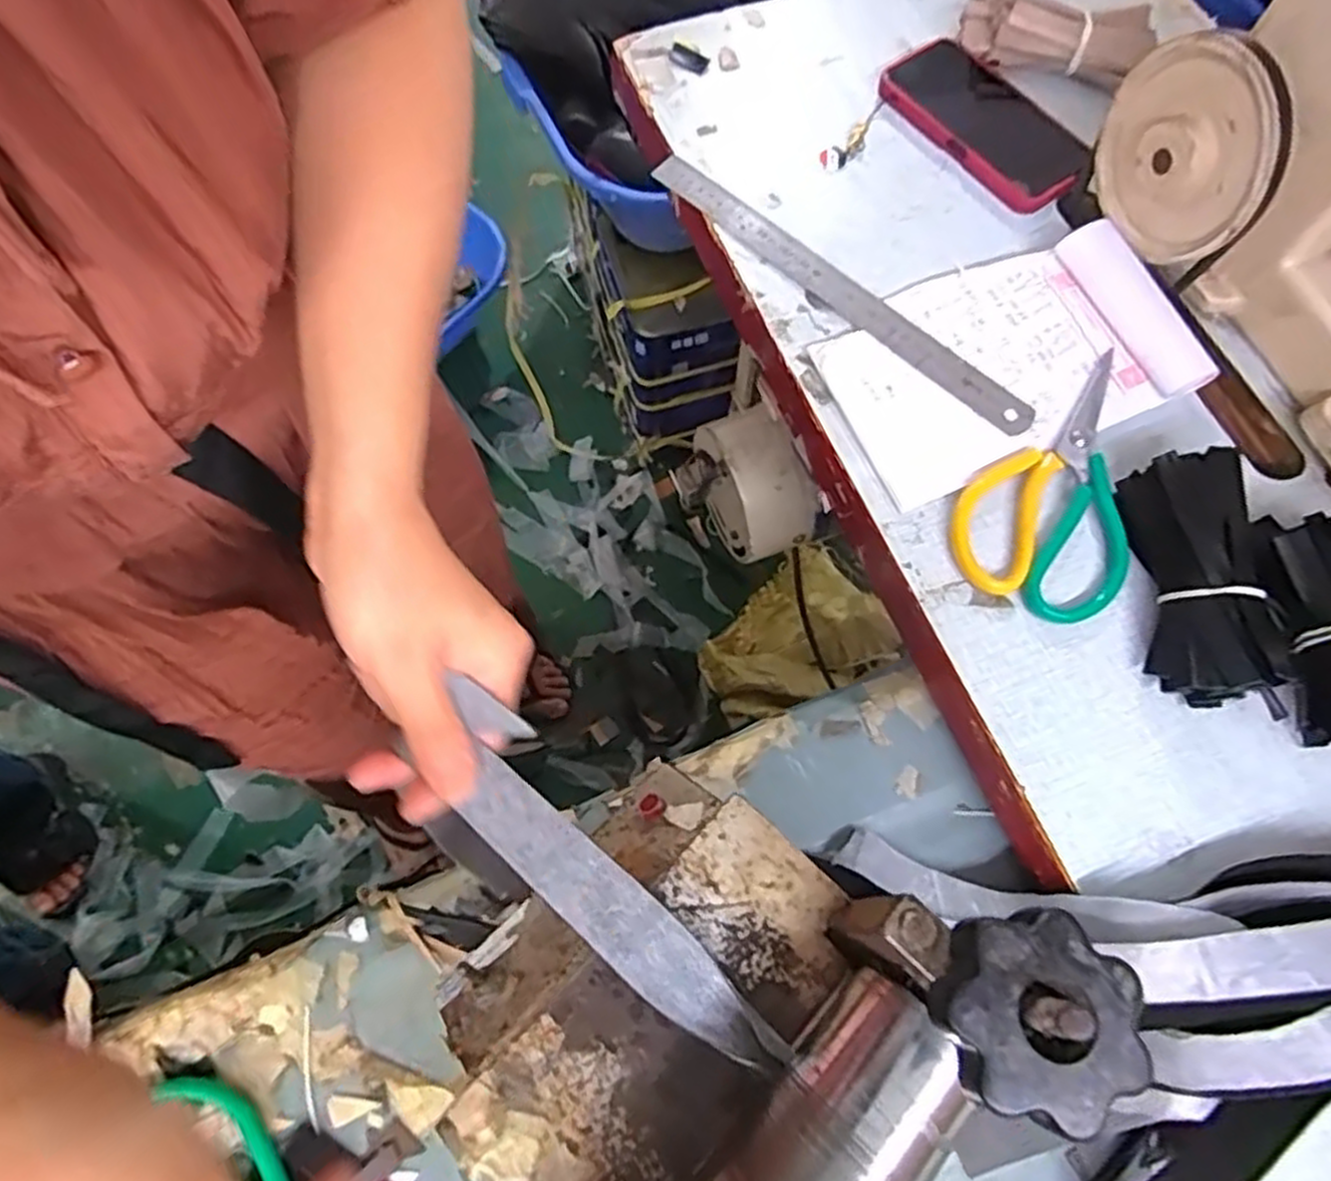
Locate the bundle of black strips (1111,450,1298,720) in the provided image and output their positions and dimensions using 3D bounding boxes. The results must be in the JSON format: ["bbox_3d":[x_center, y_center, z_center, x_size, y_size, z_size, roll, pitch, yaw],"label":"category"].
[{"bbox_3d":[0.314,-0.008,0.448,0.074,0.043,0.141,0,69,-1],"label":"bundle of black strips"}]

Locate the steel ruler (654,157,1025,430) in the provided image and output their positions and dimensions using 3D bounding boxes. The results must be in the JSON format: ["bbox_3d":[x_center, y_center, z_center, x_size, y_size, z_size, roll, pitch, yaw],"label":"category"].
[{"bbox_3d":[0.115,-0.212,0.541,0.322,0.005,0.022,43,85,15],"label":"steel ruler"}]

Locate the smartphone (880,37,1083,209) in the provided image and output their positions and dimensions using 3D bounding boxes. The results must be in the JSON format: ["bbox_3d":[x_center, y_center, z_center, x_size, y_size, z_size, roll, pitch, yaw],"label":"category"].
[{"bbox_3d":[0.242,-0.357,0.593,0.084,0.019,0.168,-35,73,-13],"label":"smartphone"}]

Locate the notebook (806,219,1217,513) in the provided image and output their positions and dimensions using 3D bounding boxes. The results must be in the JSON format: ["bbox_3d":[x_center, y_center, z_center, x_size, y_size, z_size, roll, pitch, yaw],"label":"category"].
[{"bbox_3d":[0.226,-0.158,0.520,0.236,0.017,0.141,-22,72,-9],"label":"notebook"}]

